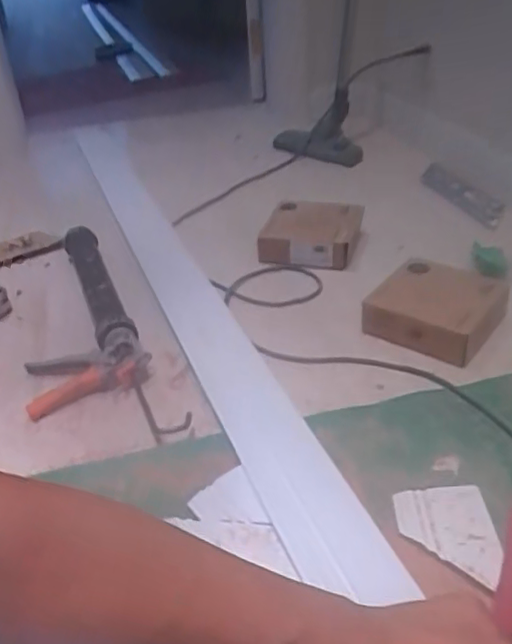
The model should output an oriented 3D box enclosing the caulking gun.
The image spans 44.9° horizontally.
[{"bbox_3d":[-0.297,-0.003,1.013,0.184,0.049,0.636,-16,37,-19],"label":"caulking gun"}]

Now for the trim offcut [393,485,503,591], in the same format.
[{"bbox_3d":[0.204,0.221,0.660,0.097,0.010,0.109,-1,35,3],"label":"trim offcut"}]

